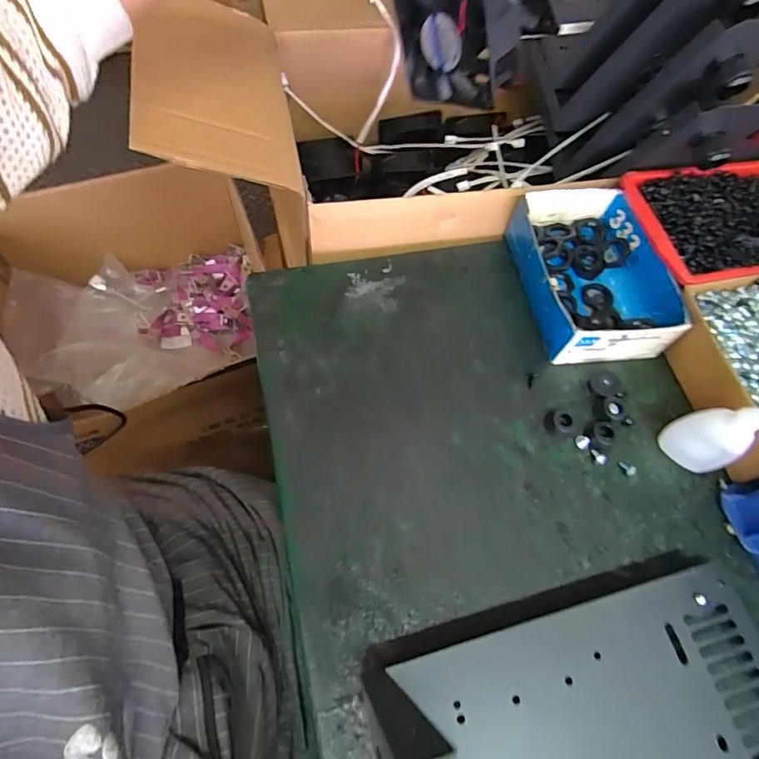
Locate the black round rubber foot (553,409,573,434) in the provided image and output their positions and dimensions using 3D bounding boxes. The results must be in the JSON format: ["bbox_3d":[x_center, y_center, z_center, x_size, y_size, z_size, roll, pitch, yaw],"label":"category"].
[{"bbox_3d":[0.151,0.036,0.392,0.017,0.013,0.017,1,63,-2],"label":"black round rubber foot"}]

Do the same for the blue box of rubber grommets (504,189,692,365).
[{"bbox_3d":[0.191,-0.097,0.440,0.121,0.049,0.160,-6,63,-6],"label":"blue box of rubber grommets"}]

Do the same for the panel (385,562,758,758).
[{"bbox_3d":[0.144,0.218,0.290,0.241,0.020,0.143,-12,64,-9],"label":"panel"}]

